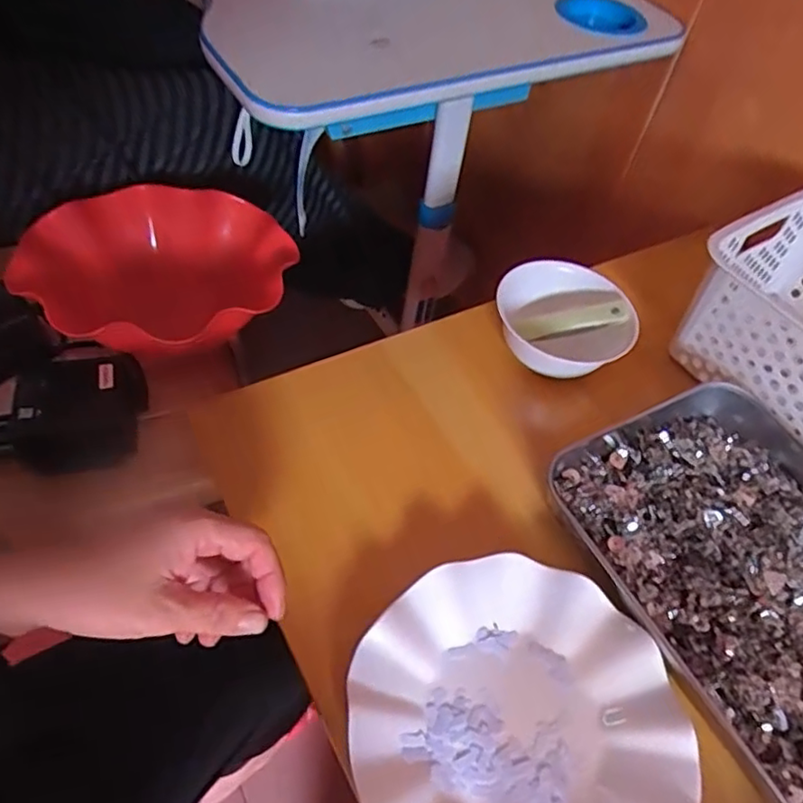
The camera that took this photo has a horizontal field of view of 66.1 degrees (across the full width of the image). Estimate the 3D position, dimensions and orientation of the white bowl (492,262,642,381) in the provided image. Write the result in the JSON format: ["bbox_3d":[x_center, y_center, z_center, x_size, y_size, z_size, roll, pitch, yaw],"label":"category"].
[{"bbox_3d":[0.140,-0.069,0.519,0.101,0.041,0.103,3,53,-4],"label":"white bowl"}]

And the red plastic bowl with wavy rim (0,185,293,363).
[{"bbox_3d":[-0.218,-0.125,0.559,0.222,0.076,0.210,3,53,-4],"label":"red plastic bowl with wavy rim"}]

